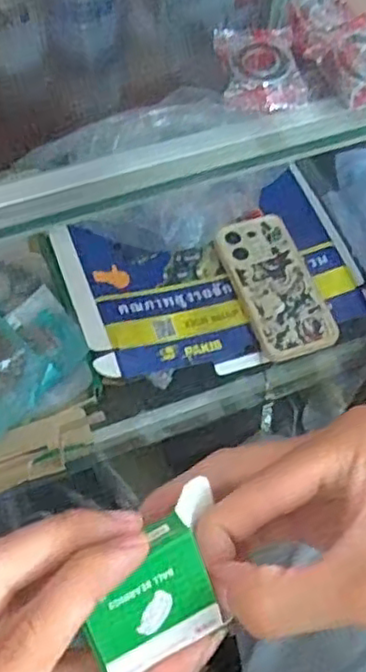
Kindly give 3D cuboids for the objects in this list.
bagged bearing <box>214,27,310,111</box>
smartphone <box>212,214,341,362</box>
[{"bbox_3d":[0.042,-0.144,0.351,0.041,0.017,0.048,-8,62,-7],"label":"bagged bearing"},{"bbox_3d":[0.094,-0.054,0.679,0.079,0.016,0.161,-17,64,-12],"label":"smartphone"}]

